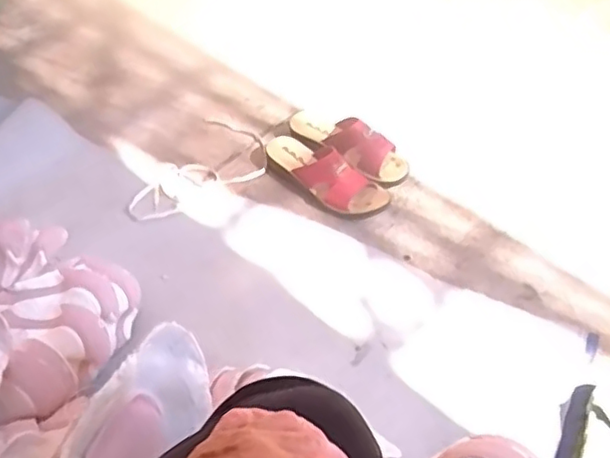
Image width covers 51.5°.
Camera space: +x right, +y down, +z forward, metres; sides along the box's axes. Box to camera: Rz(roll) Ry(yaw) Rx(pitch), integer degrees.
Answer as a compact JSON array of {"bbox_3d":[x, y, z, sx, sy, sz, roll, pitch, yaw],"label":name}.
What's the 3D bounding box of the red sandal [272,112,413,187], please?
[{"bbox_3d":[0.063,-0.147,1.079,0.241,0.070,0.073,30,56,21],"label":"red sandal"}]

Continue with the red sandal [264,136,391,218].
[{"bbox_3d":[0.028,-0.094,1.022,0.228,0.073,0.080,29,56,20],"label":"red sandal"}]

